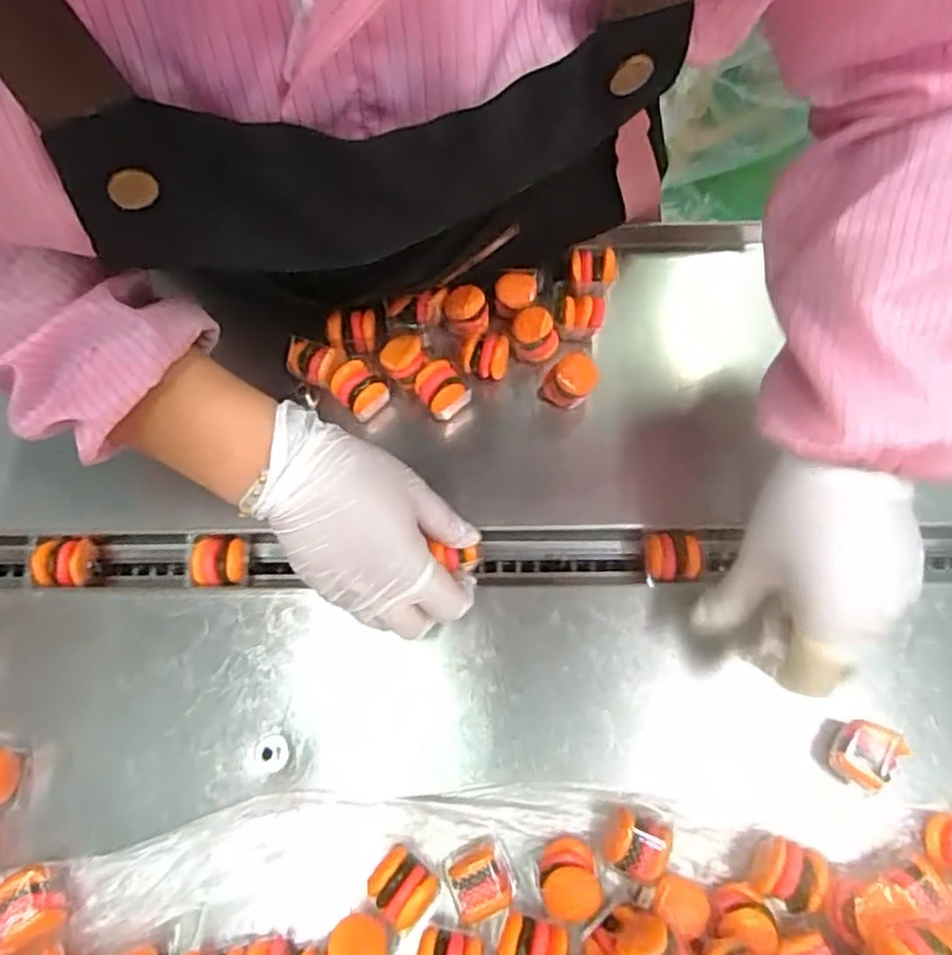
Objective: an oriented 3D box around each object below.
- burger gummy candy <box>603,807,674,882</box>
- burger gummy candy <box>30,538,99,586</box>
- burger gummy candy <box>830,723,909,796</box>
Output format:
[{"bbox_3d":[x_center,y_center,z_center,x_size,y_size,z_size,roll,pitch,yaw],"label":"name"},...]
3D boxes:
[{"bbox_3d":[0.083,0.192,0.361,0.032,0.025,0.028,22,72,8],"label":"burger gummy candy"},{"bbox_3d":[-0.266,0.057,0.446,0.034,0.021,0.029,-4,70,-1],"label":"burger gummy candy"},{"bbox_3d":[0.209,0.149,0.372,0.025,0.028,0.033,41,76,14],"label":"burger gummy candy"}]

